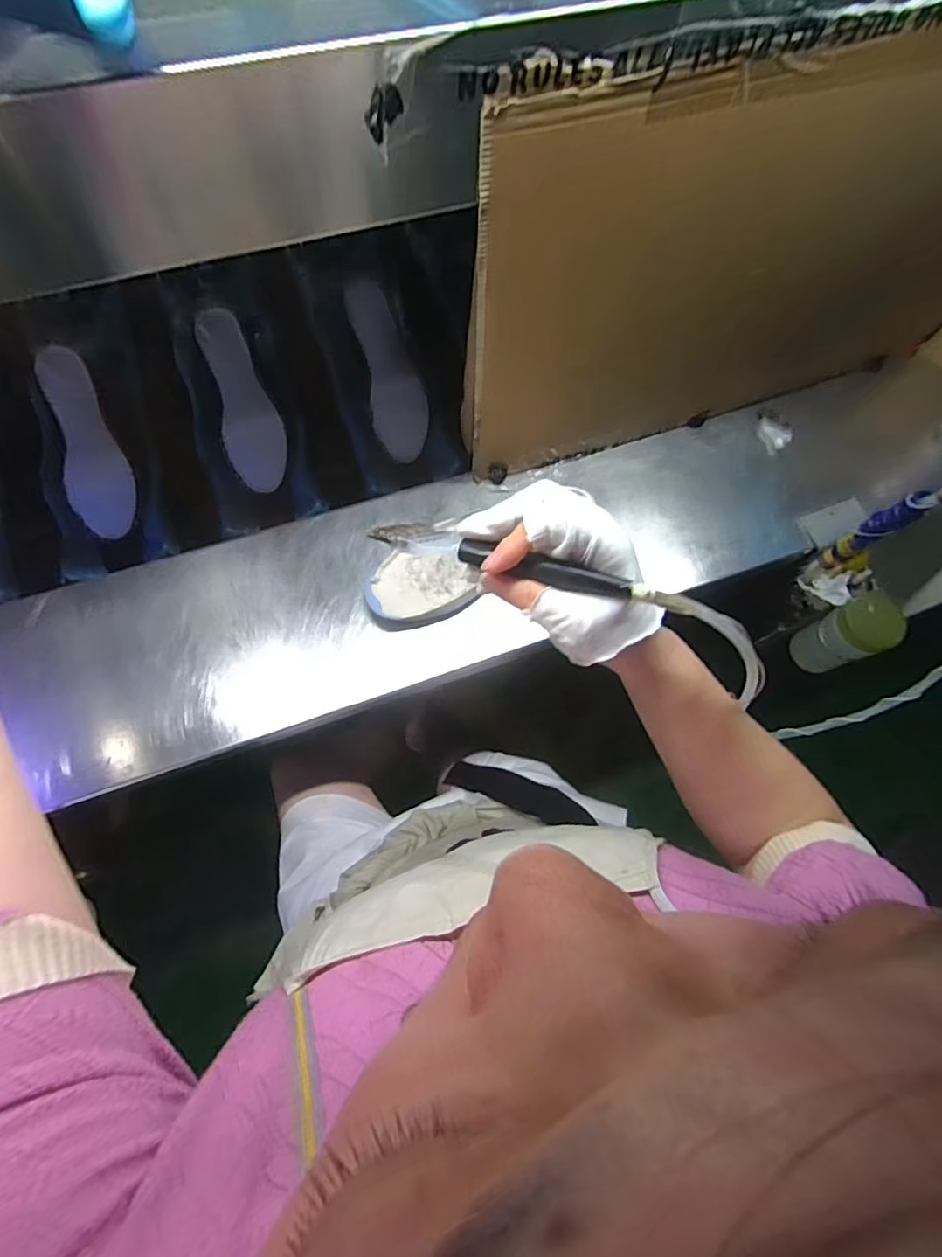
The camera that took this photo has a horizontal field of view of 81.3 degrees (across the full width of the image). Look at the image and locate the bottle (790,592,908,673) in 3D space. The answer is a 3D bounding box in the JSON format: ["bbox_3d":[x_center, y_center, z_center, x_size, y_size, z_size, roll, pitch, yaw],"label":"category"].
[{"bbox_3d":[0.503,0.011,0.740,0.062,0.146,0.072,-29,73,-13],"label":"bottle"}]

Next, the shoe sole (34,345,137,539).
[{"bbox_3d":[-0.469,-0.226,0.673,0.065,0.025,0.223,-13,101,-7],"label":"shoe sole"}]

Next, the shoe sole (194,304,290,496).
[{"bbox_3d":[-0.291,-0.292,0.702,0.071,0.010,0.228,-17,95,-9],"label":"shoe sole"}]

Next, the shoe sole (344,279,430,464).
[{"bbox_3d":[-0.107,-0.338,0.723,0.072,0.011,0.222,-17,101,-9],"label":"shoe sole"}]

